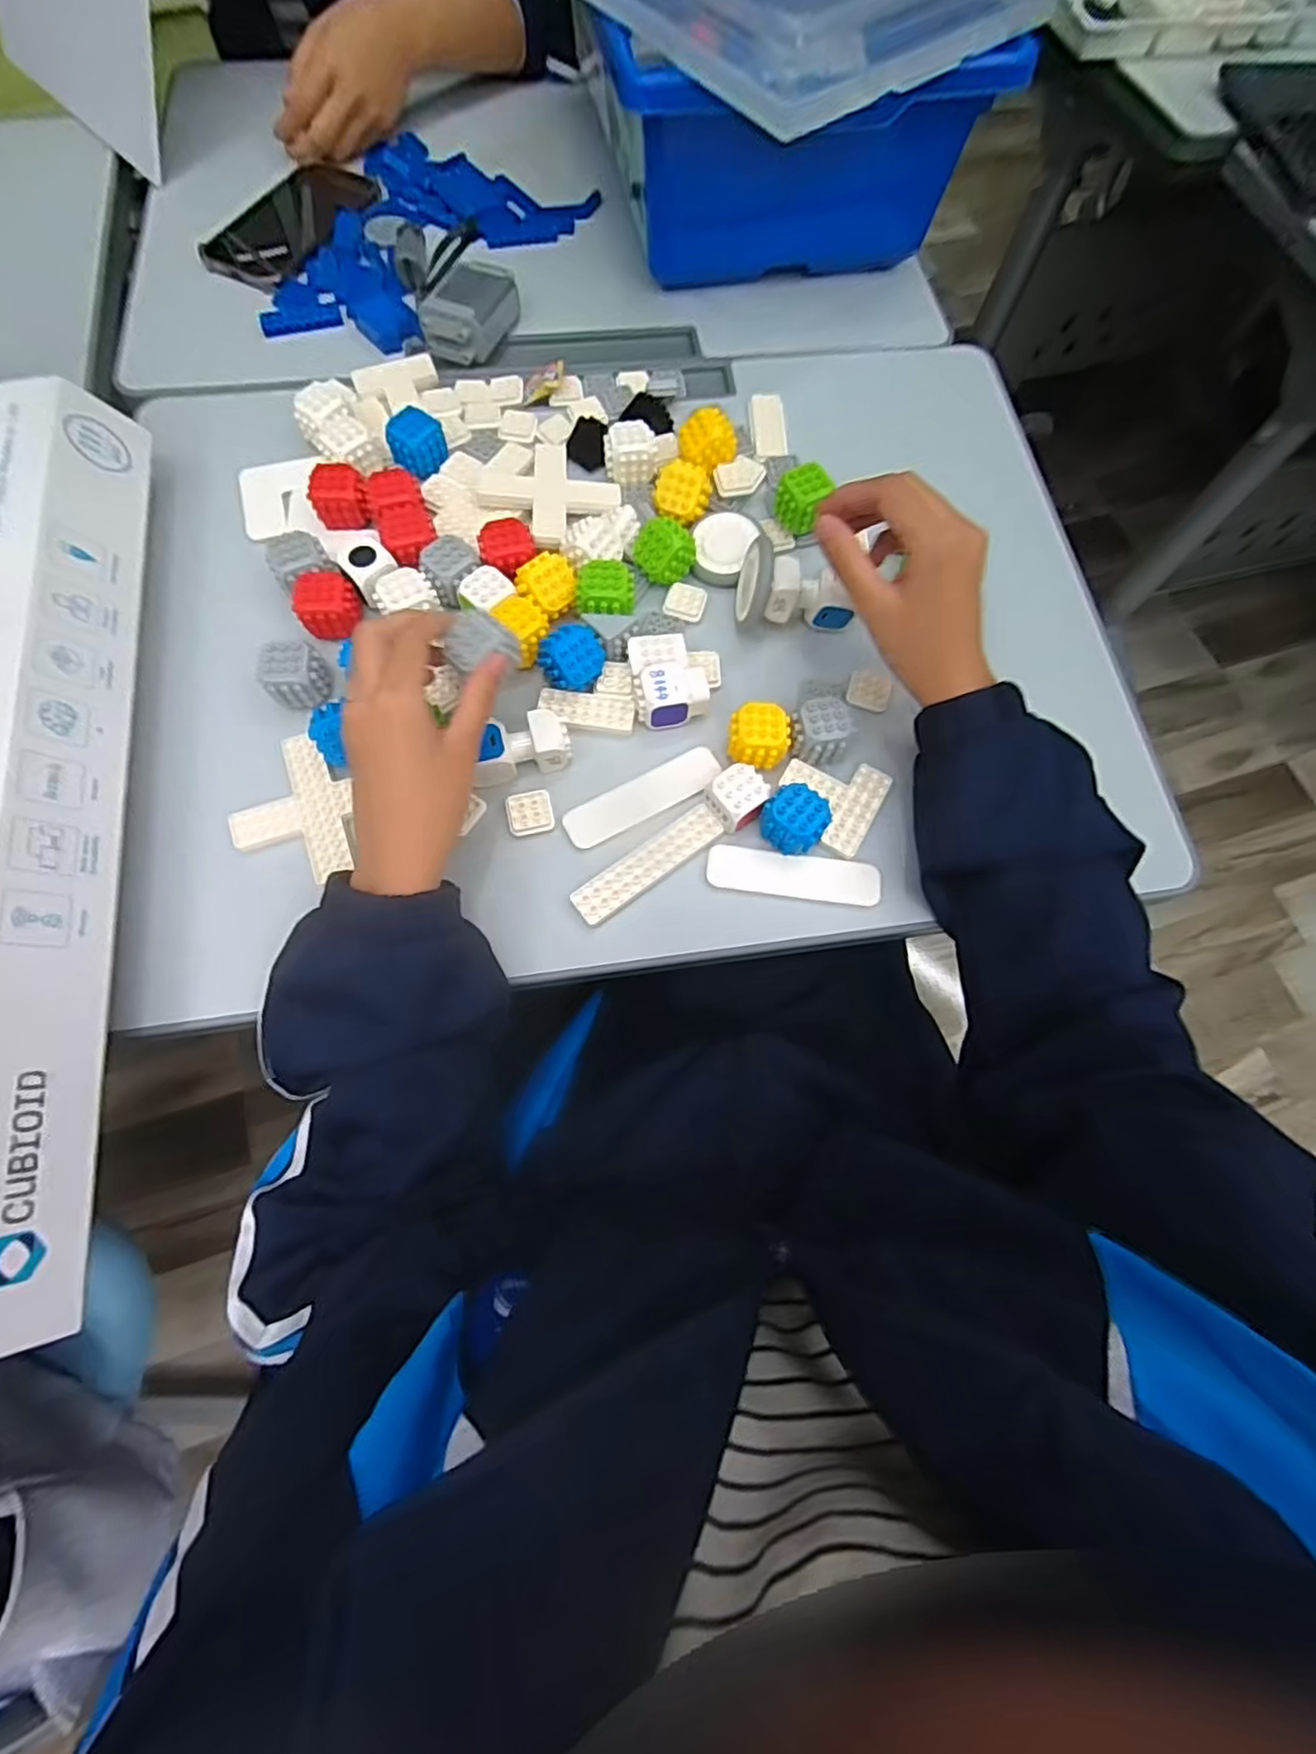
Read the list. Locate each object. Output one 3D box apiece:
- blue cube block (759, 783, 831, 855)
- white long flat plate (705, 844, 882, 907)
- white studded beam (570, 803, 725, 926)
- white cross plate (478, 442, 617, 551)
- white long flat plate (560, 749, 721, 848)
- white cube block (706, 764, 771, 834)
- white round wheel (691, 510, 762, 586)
[{"bbox_3d":[0.085,-0.035,0.408,0.037,0.028,0.042,41,74,11],"label":"blue cube block"},{"bbox_3d":[0.084,-0.001,0.412,0.106,0.006,0.028,6,71,0],"label":"white long flat plate"},{"bbox_3d":[-0.006,-0.009,0.408,0.103,0.005,0.025,-36,76,-13],"label":"white studded beam"},{"bbox_3d":[-0.078,-0.279,0.483,0.085,0.014,0.081,43,75,12],"label":"white cross plate"},{"bbox_3d":[-0.009,-0.052,0.423,0.105,0.005,0.030,-27,74,-11],"label":"white long flat plate"},{"bbox_3d":[0.050,-0.048,0.410,0.032,0.024,0.034,-39,76,-14],"label":"white cube block"},{"bbox_3d":[0.047,-0.238,0.477,0.041,0.016,0.051,25,72,7],"label":"white round wheel"}]

